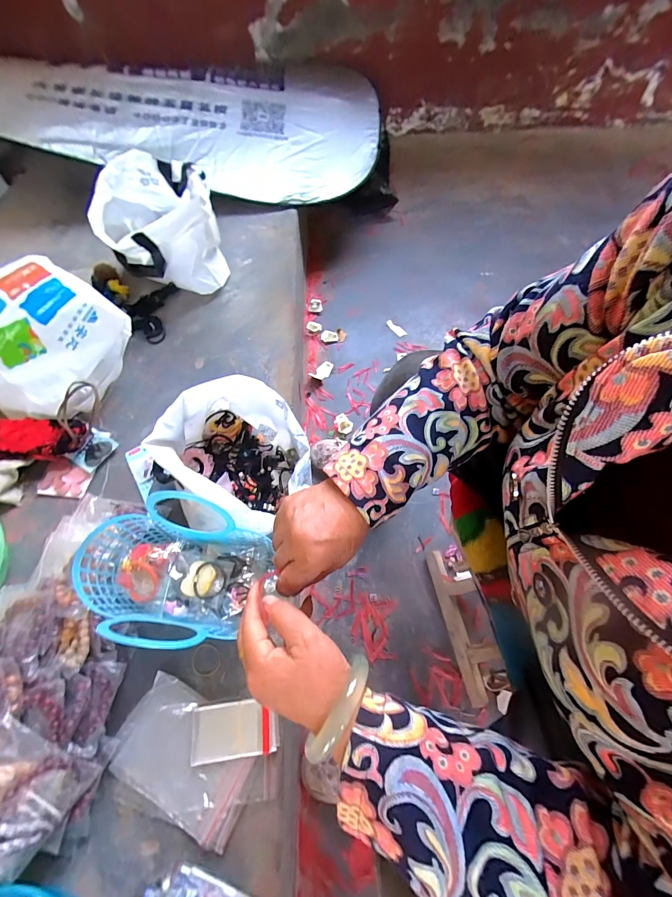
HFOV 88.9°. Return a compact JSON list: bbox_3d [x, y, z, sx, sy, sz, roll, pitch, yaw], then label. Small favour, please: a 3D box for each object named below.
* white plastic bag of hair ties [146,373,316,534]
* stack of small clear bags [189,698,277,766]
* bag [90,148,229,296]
[{"bbox_3d":[-0.169,0.022,0.592,0.242,0.173,0.225,16,66,8],"label":"white plastic bag of hair ties"},{"bbox_3d":[-0.147,0.404,0.492,0.113,0.006,0.065,-6,65,-2],"label":"stack of small clear bags"},{"bbox_3d":[-0.427,-0.533,0.838,0.244,0.212,0.276,-30,68,-12],"label":"bag"}]

